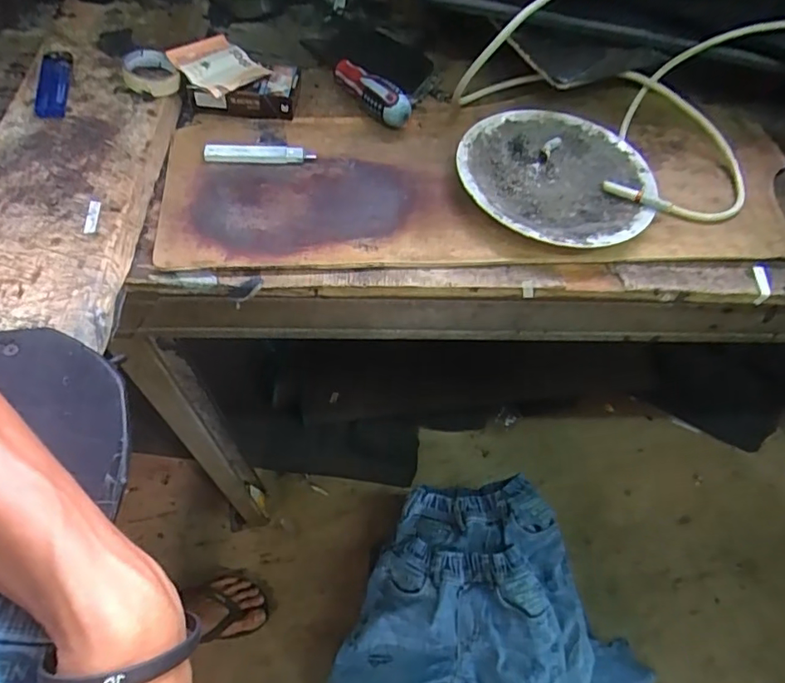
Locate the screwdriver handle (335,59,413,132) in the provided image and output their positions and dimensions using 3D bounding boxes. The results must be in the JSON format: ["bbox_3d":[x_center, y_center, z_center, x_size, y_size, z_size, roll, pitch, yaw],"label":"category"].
[{"bbox_3d":[-0.024,-0.239,0.498,0.094,0.028,0.022,40,64,19],"label":"screwdriver handle"}]

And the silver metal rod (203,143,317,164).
[{"bbox_3d":[-0.115,-0.164,0.451,0.092,0.011,0.013,-2,59,-5],"label":"silver metal rod"}]

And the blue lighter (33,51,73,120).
[{"bbox_3d":[-0.301,-0.230,0.465,0.026,0.015,0.091,-10,60,-10],"label":"blue lighter"}]

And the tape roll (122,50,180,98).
[{"bbox_3d":[-0.219,-0.241,0.474,0.044,0.019,0.053,-25,63,-18],"label":"tape roll"}]

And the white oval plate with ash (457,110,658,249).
[{"bbox_3d":[0.144,-0.146,0.467,0.166,0.022,0.166,-5,59,-7],"label":"white oval plate with ash"}]

